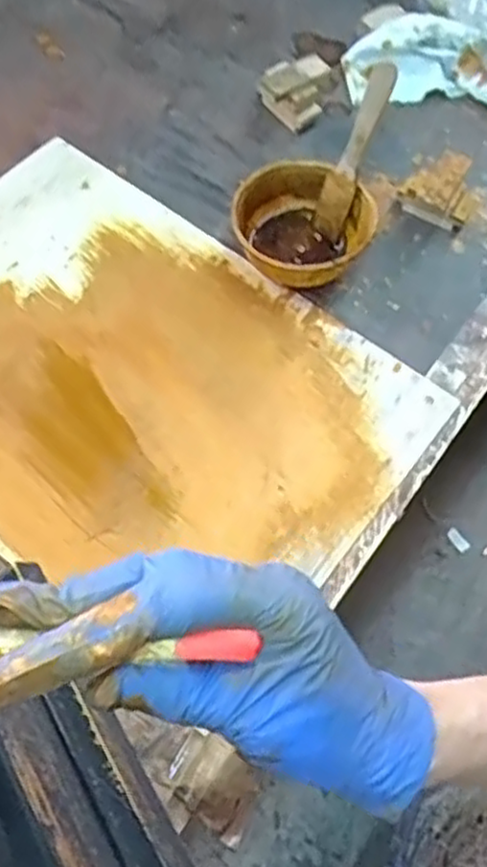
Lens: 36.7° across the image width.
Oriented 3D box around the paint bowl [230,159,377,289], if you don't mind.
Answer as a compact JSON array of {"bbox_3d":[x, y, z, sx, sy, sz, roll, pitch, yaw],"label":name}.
[{"bbox_3d":[0.049,-0.172,0.624,0.105,0.054,0.110,1,65,-2],"label":"paint bowl"}]

